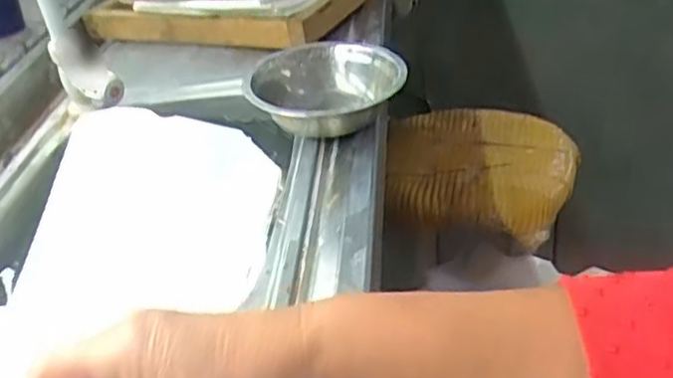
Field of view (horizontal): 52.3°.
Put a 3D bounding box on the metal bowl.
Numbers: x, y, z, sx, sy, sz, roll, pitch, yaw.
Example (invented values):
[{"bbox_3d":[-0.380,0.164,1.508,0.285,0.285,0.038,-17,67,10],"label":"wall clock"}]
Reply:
[{"bbox_3d":[-0.010,-0.107,0.730,0.152,0.050,0.152,-5,33,3],"label":"metal bowl"}]

